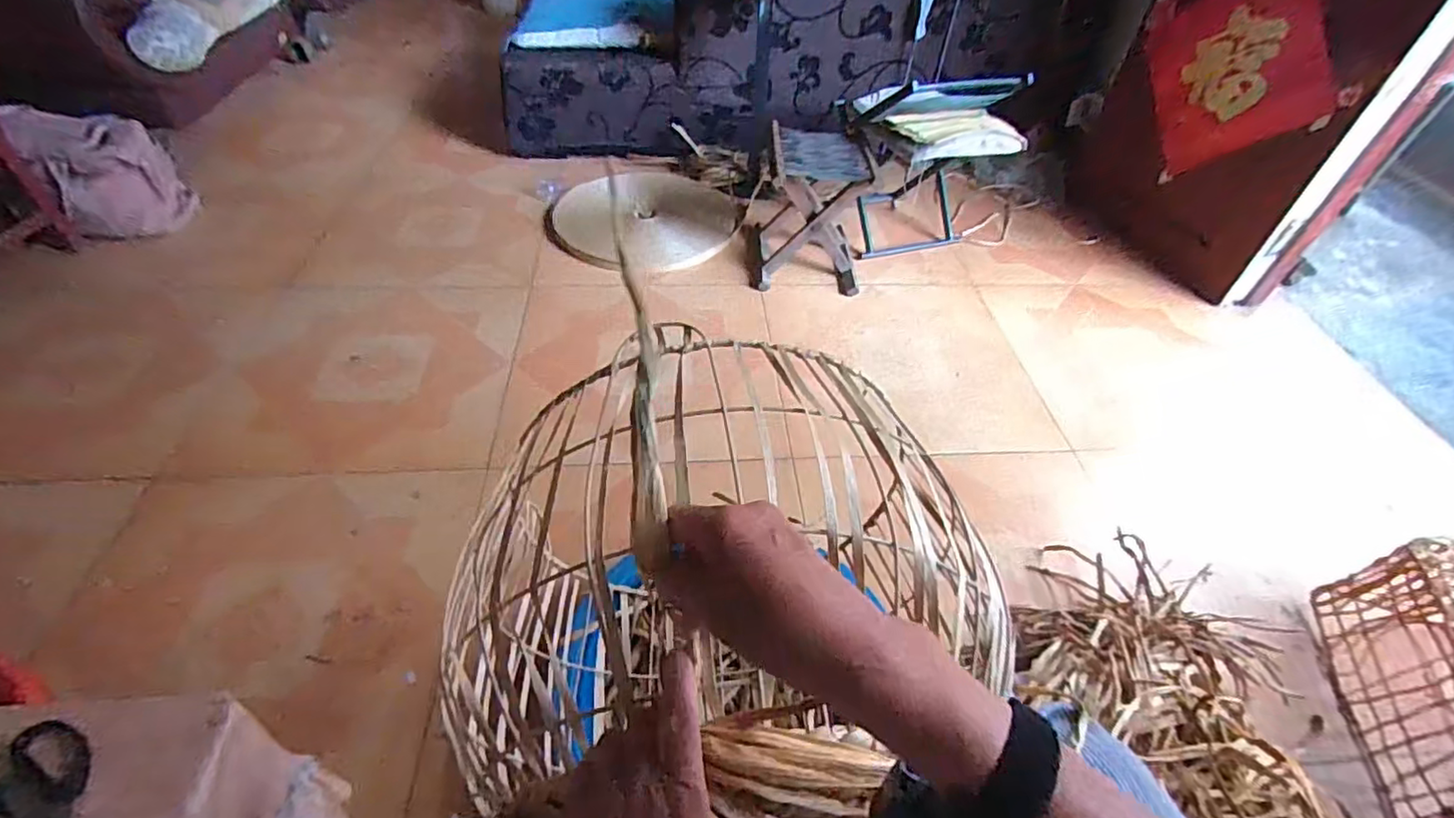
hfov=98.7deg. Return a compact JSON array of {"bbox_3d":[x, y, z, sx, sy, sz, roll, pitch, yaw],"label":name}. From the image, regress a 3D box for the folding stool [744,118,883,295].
[{"bbox_3d":[0.220,-0.548,1.654,0.307,0.303,0.372,8,47,2],"label":"folding stool"}]

